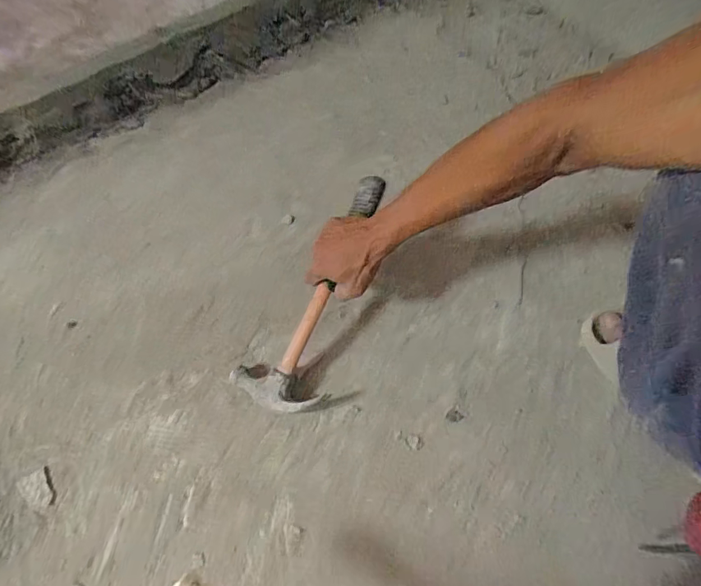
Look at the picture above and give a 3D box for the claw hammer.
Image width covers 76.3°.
[{"bbox_3d":[-0.040,-0.004,0.579,0.119,0.049,0.321,23,86,14],"label":"claw hammer"}]

